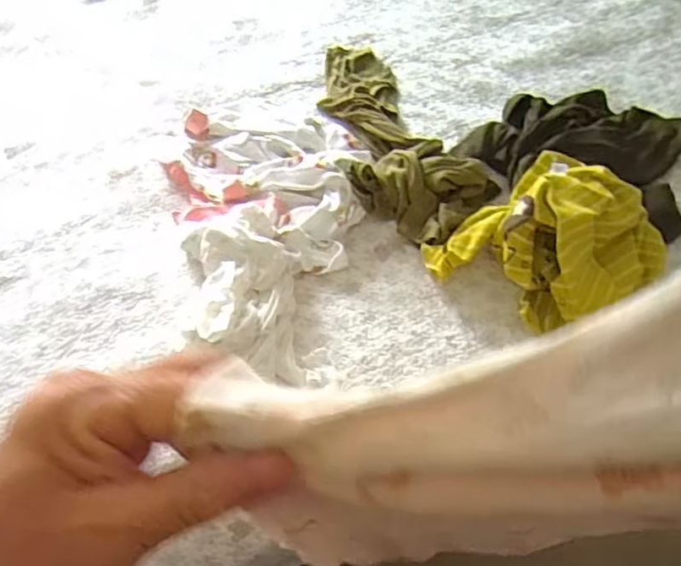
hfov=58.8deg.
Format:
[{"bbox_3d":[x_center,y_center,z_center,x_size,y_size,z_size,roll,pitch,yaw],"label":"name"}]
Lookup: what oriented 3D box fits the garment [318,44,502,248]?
[{"bbox_3d":[0.064,-0.248,0.970,0.202,0.077,0.458,-25,61,-13],"label":"garment"}]

